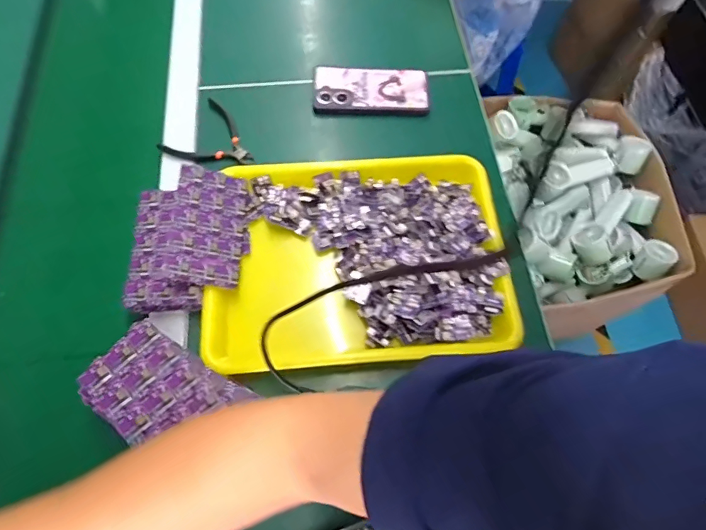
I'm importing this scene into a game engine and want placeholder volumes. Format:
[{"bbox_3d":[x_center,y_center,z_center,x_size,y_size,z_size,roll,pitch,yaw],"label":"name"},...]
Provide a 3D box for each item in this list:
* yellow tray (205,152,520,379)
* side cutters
[{"bbox_3d":[0.006,-0.013,0.521,0.329,0.060,0.246,-4,67,-4],"label":"yellow tray"},{"bbox_3d":[-0.179,-0.165,0.591,0.107,0.009,0.102,28,68,10],"label":"side cutters"}]

